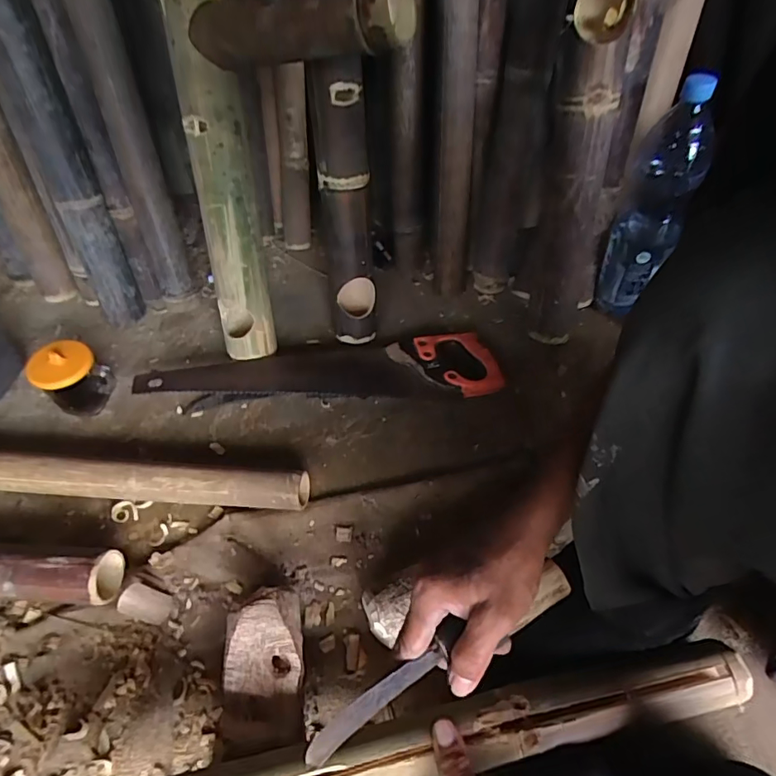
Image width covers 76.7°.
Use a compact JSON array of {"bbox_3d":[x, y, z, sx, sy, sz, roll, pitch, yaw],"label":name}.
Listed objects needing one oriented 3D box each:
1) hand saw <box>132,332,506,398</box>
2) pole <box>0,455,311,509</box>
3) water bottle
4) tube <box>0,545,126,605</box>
[{"bbox_3d":[-0.096,-0.021,0.724,0.512,0.052,0.120,-3,51,-3],"label":"hand saw"},{"bbox_3d":[-0.426,0.111,0.616,0.652,0.054,0.048,3,51,2],"label":"pole"},{"bbox_3d":[0.365,-0.240,0.684,0.092,0.322,0.085,22,55,18],"label":"water bottle"},{"bbox_3d":[-0.435,0.203,0.538,0.271,0.053,0.059,2,51,2],"label":"tube"}]

